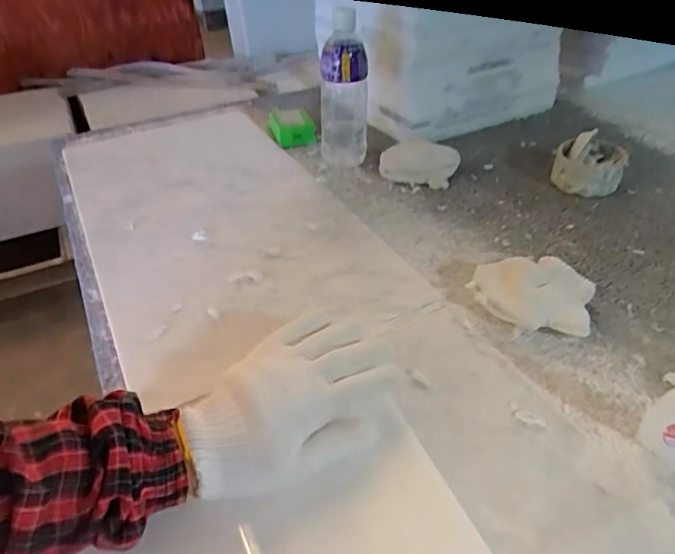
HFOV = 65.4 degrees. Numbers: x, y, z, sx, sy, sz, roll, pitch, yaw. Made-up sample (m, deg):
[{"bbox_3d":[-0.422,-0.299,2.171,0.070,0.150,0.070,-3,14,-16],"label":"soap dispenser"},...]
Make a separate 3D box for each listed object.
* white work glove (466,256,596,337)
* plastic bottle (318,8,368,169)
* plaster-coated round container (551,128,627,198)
[{"bbox_3d":[0.185,0.014,0.502,0.106,0.031,0.082,15,42,18],"label":"white work glove"},{"bbox_3d":[0.008,-0.233,0.677,0.062,0.200,0.062,1,39,1],"label":"plastic bottle"},{"bbox_3d":[0.320,-0.145,0.670,0.085,0.058,0.081,0,39,0],"label":"plaster-coated round container"}]

